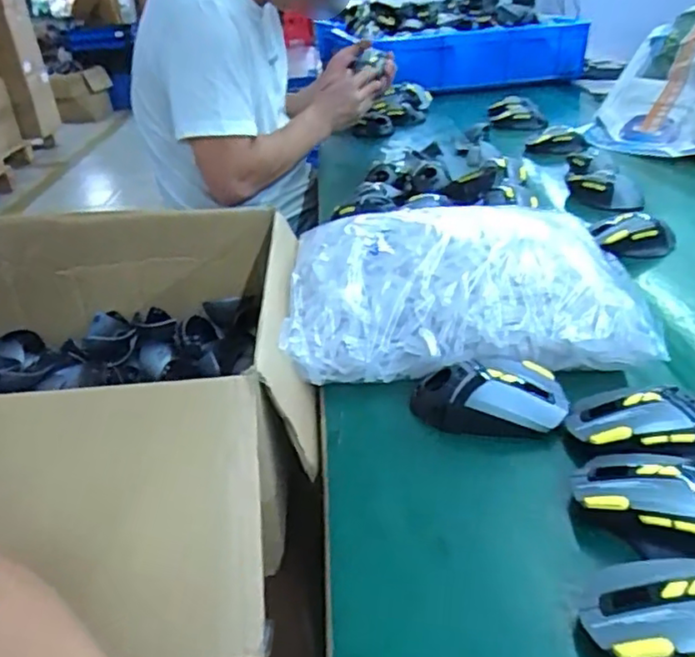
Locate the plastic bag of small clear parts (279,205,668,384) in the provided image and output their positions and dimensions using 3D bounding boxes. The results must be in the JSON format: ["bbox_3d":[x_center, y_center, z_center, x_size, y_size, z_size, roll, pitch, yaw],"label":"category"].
[{"bbox_3d":[0.103,-0.039,0.608,0.307,0.095,0.224,-3,31,3],"label":"plastic bag of small clear parts"}]

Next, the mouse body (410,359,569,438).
[{"bbox_3d":[0.113,0.053,0.507,0.115,0.041,0.061,2,32,12],"label":"mouse body"}]

